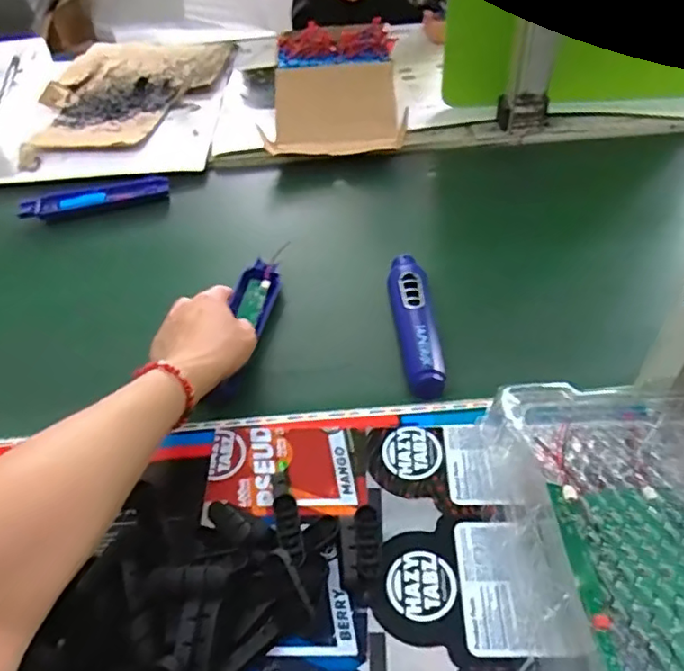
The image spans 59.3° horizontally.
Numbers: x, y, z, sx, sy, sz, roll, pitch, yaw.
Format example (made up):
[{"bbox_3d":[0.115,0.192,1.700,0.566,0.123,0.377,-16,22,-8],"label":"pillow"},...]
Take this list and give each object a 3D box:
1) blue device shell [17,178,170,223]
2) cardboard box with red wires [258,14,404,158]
[{"bbox_3d":[-0.294,-0.164,0.724,0.165,0.021,0.047,-11,47,-6],"label":"blue device shell"},{"bbox_3d":[-0.007,-0.341,0.828,0.177,0.078,0.249,-2,47,2],"label":"cardboard box with red wires"}]

